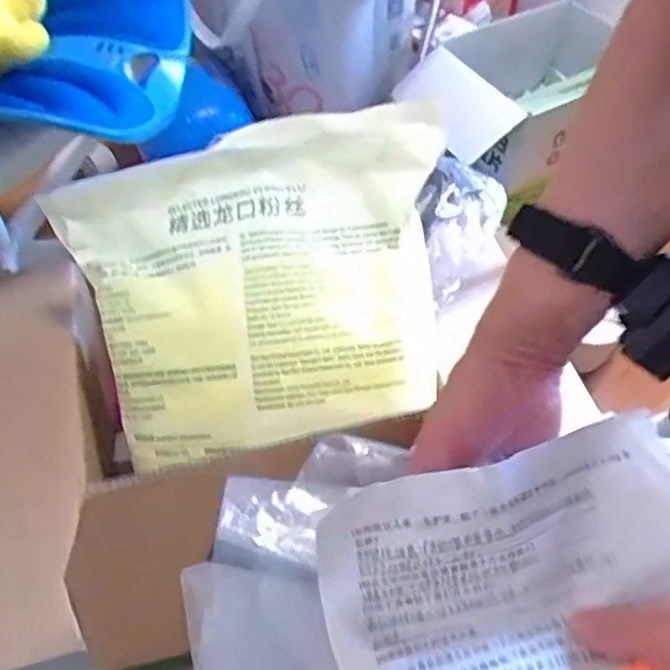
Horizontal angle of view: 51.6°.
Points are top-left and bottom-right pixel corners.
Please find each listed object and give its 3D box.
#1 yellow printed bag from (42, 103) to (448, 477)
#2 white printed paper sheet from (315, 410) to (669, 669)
[{"bbox_3d":[-0.055,-0.038,0.524,0.288,0.033,0.230,-15,82,8],"label":"yellow printed bag"},{"bbox_3d":[0.107,0.109,0.335,0.226,0.052,0.115,-18,72,-4],"label":"white printed paper sheet"}]

